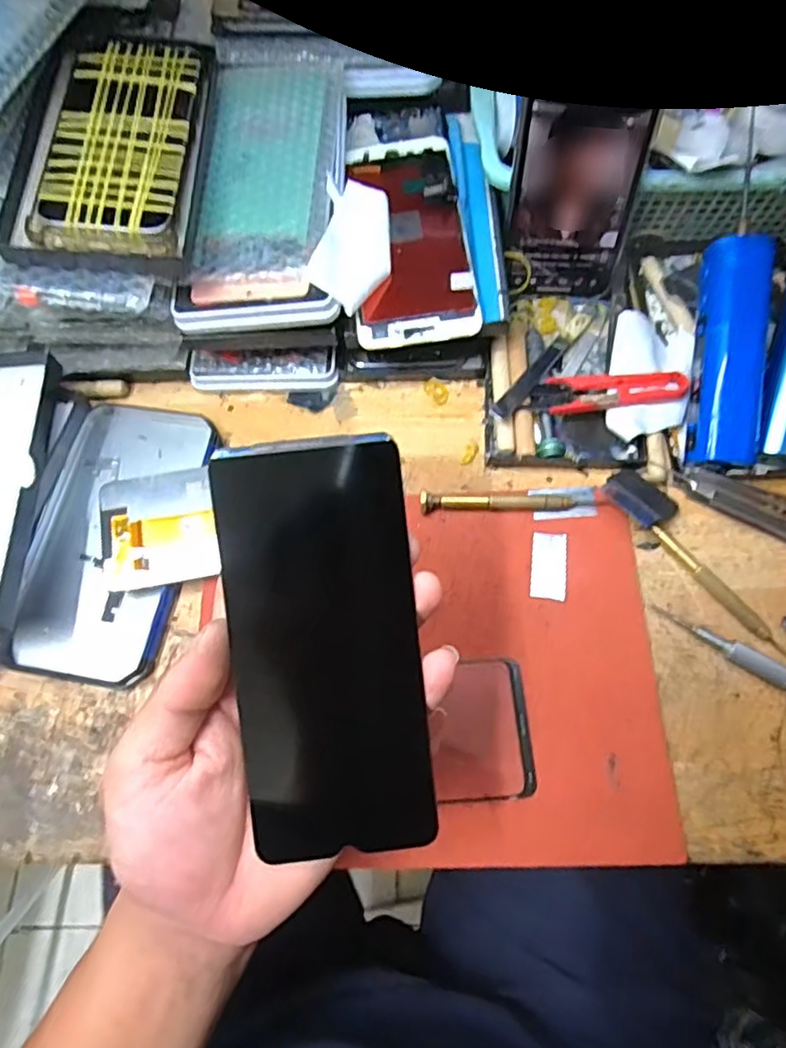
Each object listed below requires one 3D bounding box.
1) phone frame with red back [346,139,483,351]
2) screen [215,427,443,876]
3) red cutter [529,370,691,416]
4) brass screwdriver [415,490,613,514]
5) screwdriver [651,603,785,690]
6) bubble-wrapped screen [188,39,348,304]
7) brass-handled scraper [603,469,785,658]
[{"bbox_3d":[0.010,-0.182,0.390,0.072,0.013,0.147,-7,69,1],"label":"phone frame with red back"},{"bbox_3d":[-0.024,0.047,0.229,0.068,0.007,0.153,-6,95,0],"label":"screen"},{"bbox_3d":[0.135,-0.083,0.383,0.092,0.014,0.026,-1,69,3],"label":"red cutter"},{"bbox_3d":[0.071,-0.012,0.367,0.108,0.010,0.010,1,69,4],"label":"brass screwdriver"},{"bbox_3d":[0.202,0.076,0.326,0.123,0.019,0.013,32,74,14],"label":"screwdriver"},{"bbox_3d":[-0.075,-0.222,0.381,0.084,0.016,0.183,0,69,4],"label":"bubble-wrapped screen"},{"bbox_3d":[0.179,0.017,0.353,0.030,0.011,0.135,-40,72,-11],"label":"brass-handled scraper"}]

